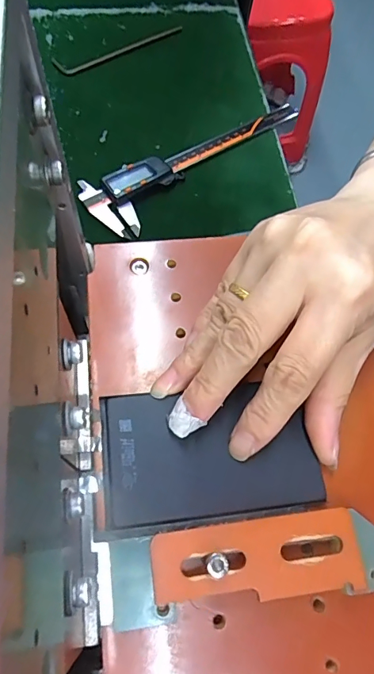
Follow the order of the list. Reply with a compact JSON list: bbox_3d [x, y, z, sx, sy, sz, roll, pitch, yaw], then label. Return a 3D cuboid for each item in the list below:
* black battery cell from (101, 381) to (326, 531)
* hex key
[{"bbox_3d":[0.009,0.048,0.189,0.088,0.004,0.053,-6,66,-6],"label":"black battery cell"},{"bbox_3d":[-0.067,-0.306,0.467,0.148,0.005,0.020,-29,71,-15],"label":"hex key"}]

